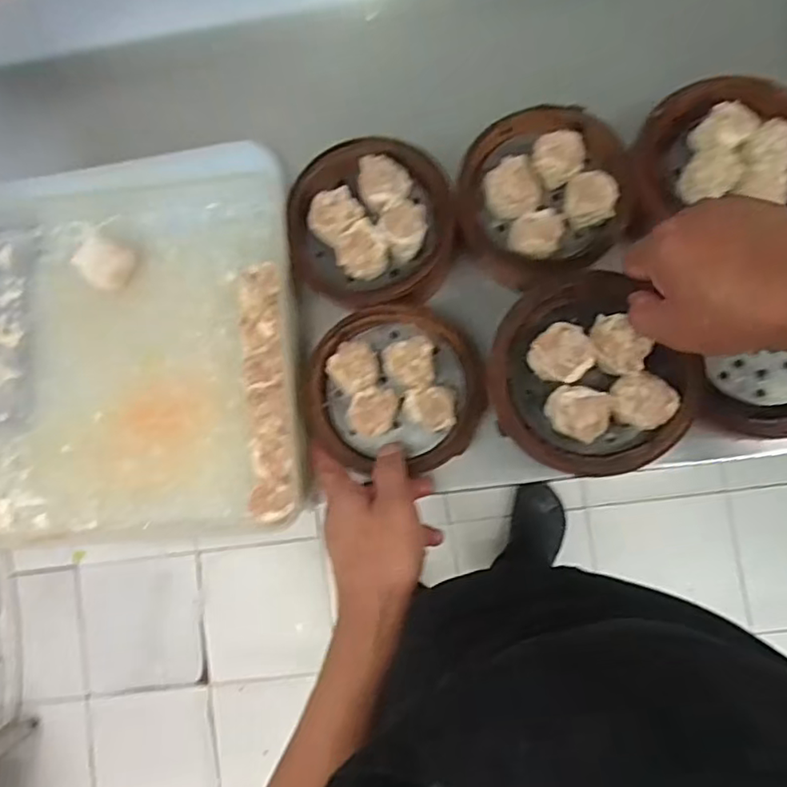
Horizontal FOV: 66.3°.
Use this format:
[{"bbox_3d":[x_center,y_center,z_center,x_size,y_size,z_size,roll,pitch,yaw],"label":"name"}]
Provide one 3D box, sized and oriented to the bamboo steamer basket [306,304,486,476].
[{"bbox_3d":[0.002,-0.005,0.502,0.140,0.045,0.131,0,85,6],"label":"bamboo steamer basket"}]

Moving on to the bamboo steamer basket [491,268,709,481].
[{"bbox_3d":[0.135,-0.012,0.427,0.126,0.037,0.140,-32,83,3],"label":"bamboo steamer basket"}]

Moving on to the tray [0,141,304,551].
[{"bbox_3d":[-0.240,-0.049,0.528,0.311,0.057,0.342,-6,85,6],"label":"tray"}]

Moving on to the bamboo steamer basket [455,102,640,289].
[{"bbox_3d":[0.125,-0.167,0.497,0.140,0.060,0.140,0,85,6],"label":"bamboo steamer basket"}]

